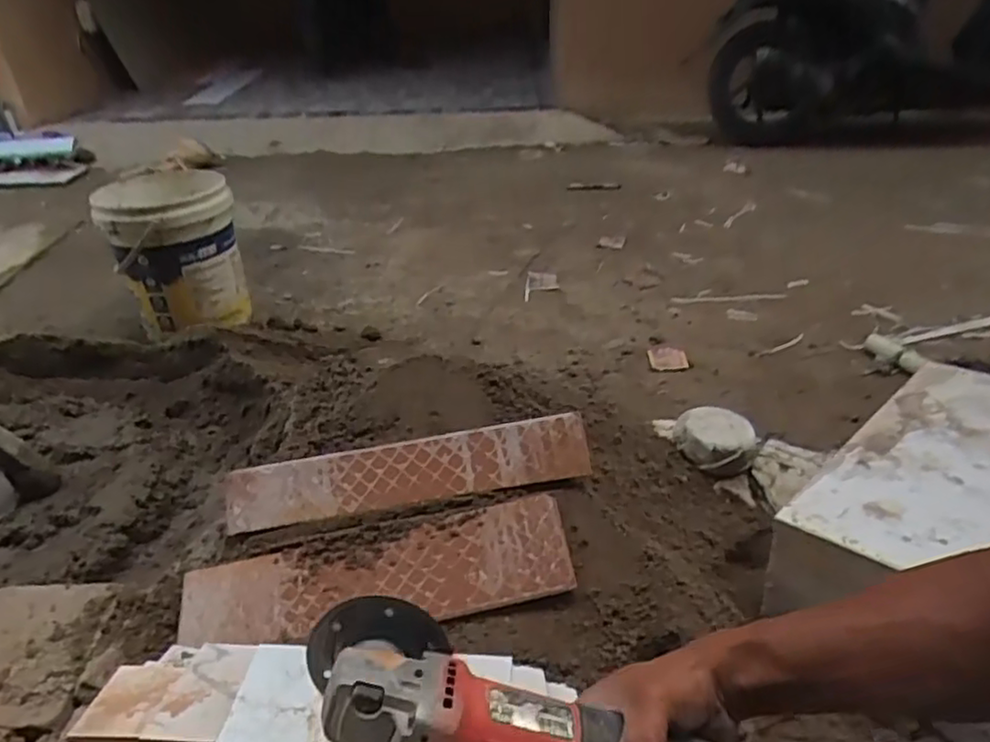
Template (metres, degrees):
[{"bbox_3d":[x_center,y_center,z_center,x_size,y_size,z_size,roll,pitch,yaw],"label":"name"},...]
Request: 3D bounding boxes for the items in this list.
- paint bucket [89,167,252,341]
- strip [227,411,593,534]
[{"bbox_3d":[-0.780,-0.281,1.652,0.297,0.357,0.274,-17,37,-20],"label":"paint bucket"},{"bbox_3d":[-0.125,0.137,0.895,0.496,0.014,0.086,-10,68,4],"label":"strip"}]

